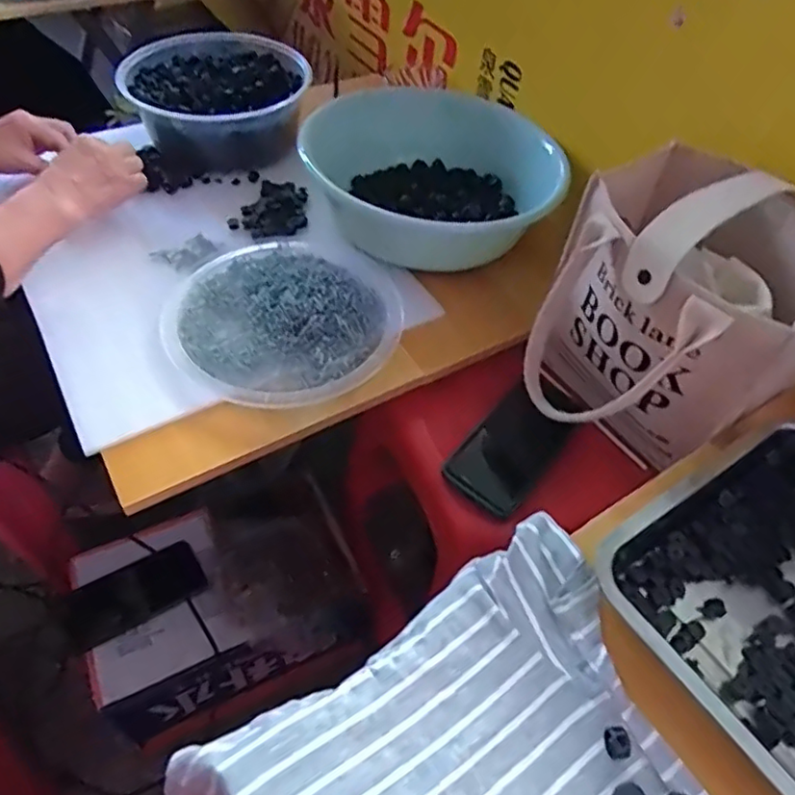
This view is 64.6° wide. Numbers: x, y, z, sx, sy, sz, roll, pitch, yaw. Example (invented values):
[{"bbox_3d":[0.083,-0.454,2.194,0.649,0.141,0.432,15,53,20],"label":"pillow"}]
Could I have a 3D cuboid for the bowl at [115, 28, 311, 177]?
[{"bbox_3d":[-0.231,-0.387,0.822,0.227,0.089,0.206,-19,55,-18],"label":"bowl"}]

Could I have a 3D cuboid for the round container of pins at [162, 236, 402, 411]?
[{"bbox_3d":[-0.114,-0.096,0.642,0.222,0.028,0.240,2,51,-2],"label":"round container of pins"}]

